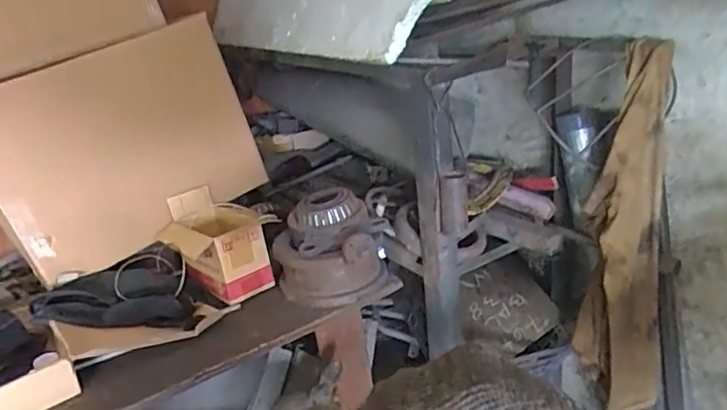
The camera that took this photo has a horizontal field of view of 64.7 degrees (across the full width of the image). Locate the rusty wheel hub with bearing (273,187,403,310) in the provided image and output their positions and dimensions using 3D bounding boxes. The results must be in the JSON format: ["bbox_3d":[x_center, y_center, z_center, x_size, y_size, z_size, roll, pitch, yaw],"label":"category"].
[{"bbox_3d":[-0.059,0.089,1.163,0.244,0.180,0.184,-8,23,-4],"label":"rusty wheel hub with bearing"}]

